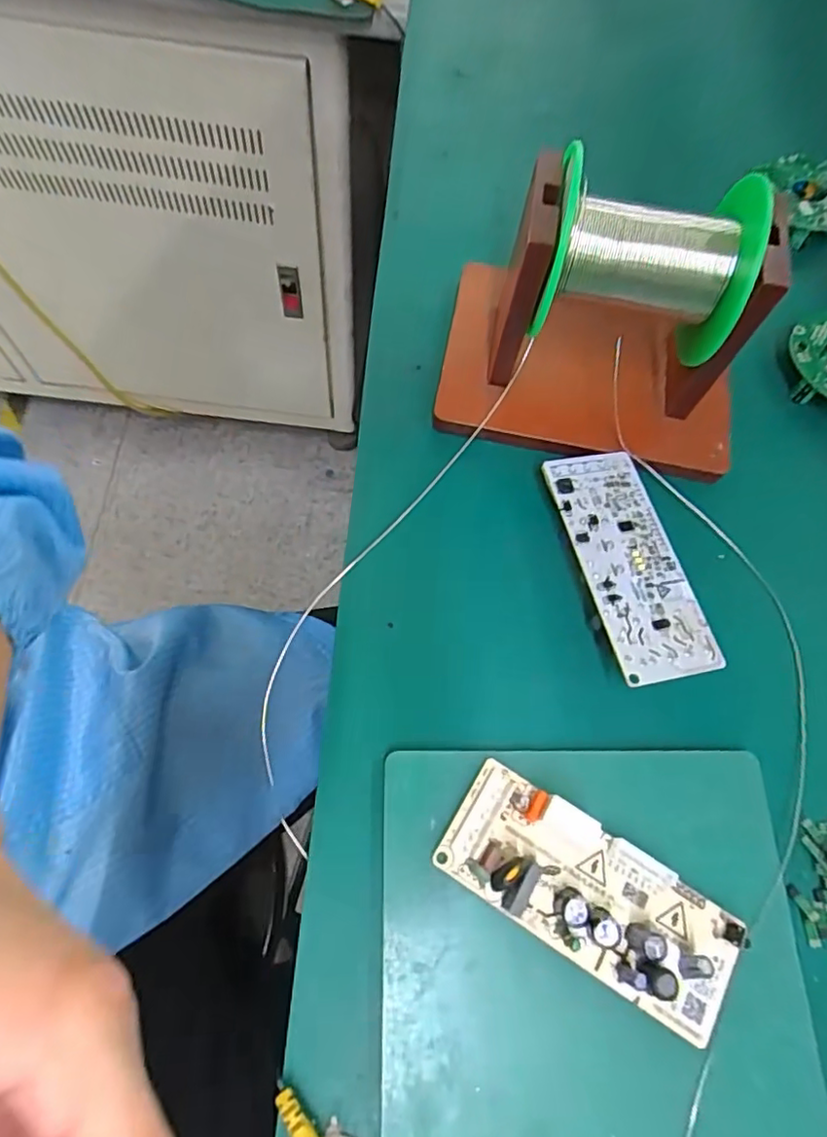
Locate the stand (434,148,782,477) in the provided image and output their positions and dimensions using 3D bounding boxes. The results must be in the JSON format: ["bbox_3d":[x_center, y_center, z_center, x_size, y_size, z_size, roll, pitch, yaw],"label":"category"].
[{"bbox_3d":[0.086,-0.106,0.262,0.136,0.095,0.085,16,69,4],"label":"stand"}]

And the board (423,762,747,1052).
[{"bbox_3d":[0.062,0.112,0.211,0.104,0.018,0.041,31,71,9],"label":"board"}]

